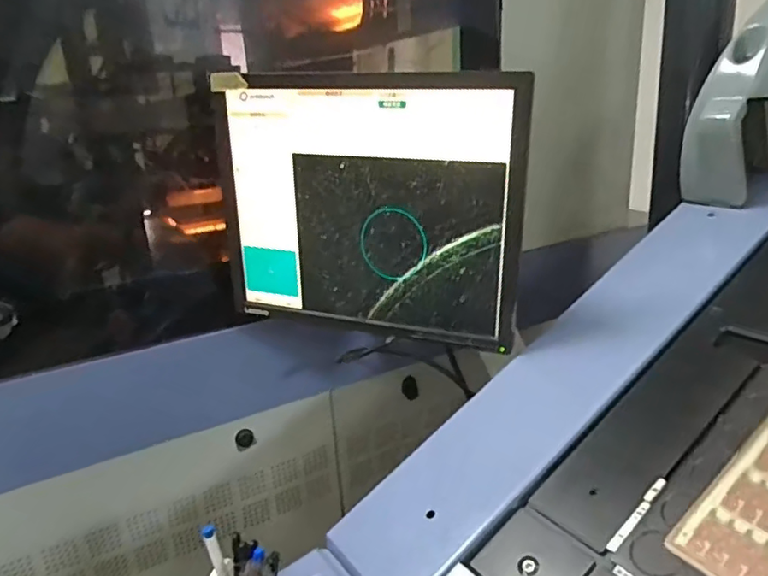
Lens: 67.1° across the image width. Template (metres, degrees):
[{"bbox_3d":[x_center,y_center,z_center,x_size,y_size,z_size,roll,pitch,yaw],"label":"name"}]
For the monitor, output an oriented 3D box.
[{"bbox_3d":[-0.025,-0.089,0.689,0.383,0.293,0.036,3,20,20],"label":"monitor"}]

